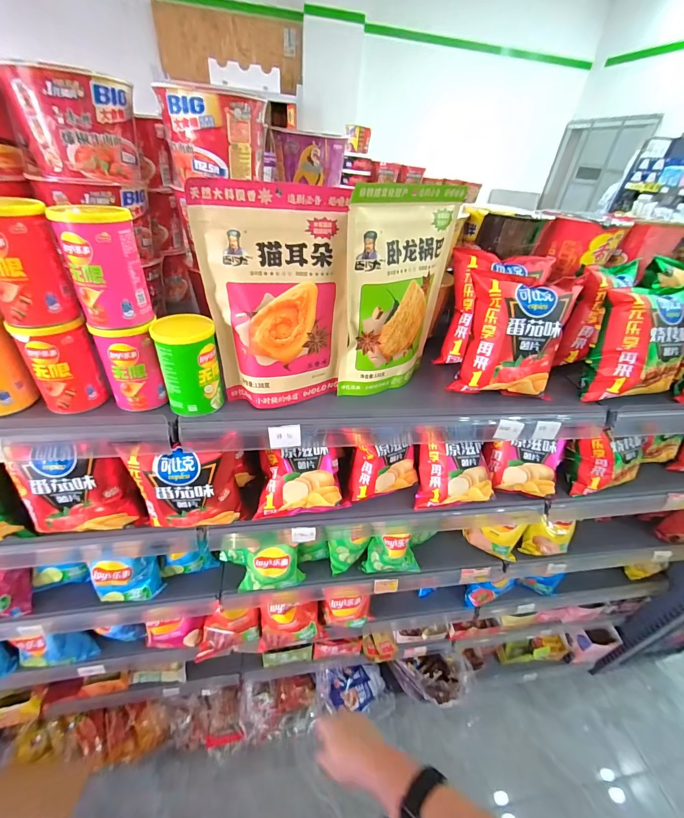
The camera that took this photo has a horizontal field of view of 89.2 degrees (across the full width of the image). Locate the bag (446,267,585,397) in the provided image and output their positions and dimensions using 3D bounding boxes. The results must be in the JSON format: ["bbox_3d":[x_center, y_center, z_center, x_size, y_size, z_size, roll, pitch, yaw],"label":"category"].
[{"bbox_3d":[0.251,-0.100,0.512,0.137,0.160,0.065,7,37,0],"label":"bag"}]

